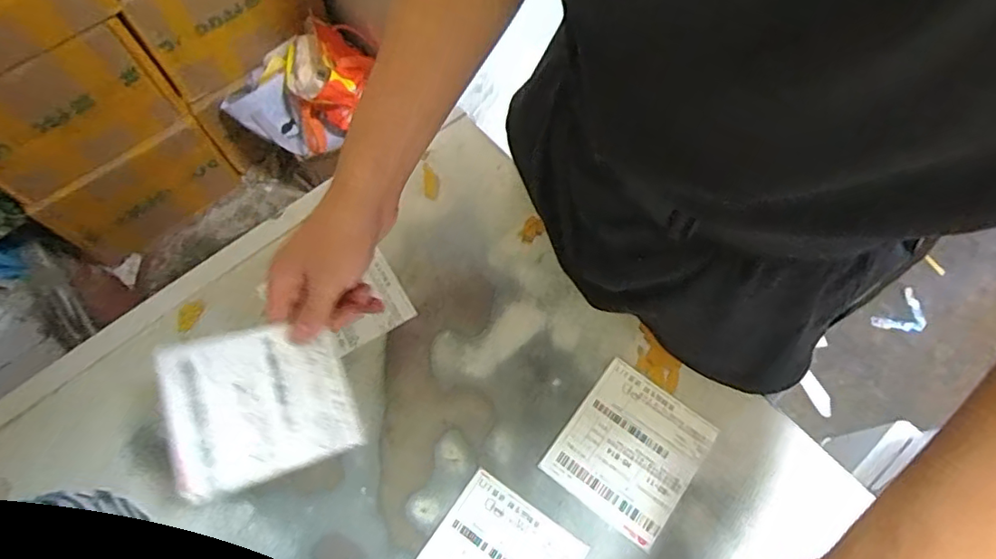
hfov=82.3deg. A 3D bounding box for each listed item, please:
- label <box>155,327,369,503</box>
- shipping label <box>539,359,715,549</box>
[{"bbox_3d":[-0.165,0.084,0.394,0.114,0.007,0.104,-15,75,-24],"label":"label"},{"bbox_3d":[0.106,0.135,0.456,0.100,0.006,0.112,34,70,17],"label":"shipping label"}]

